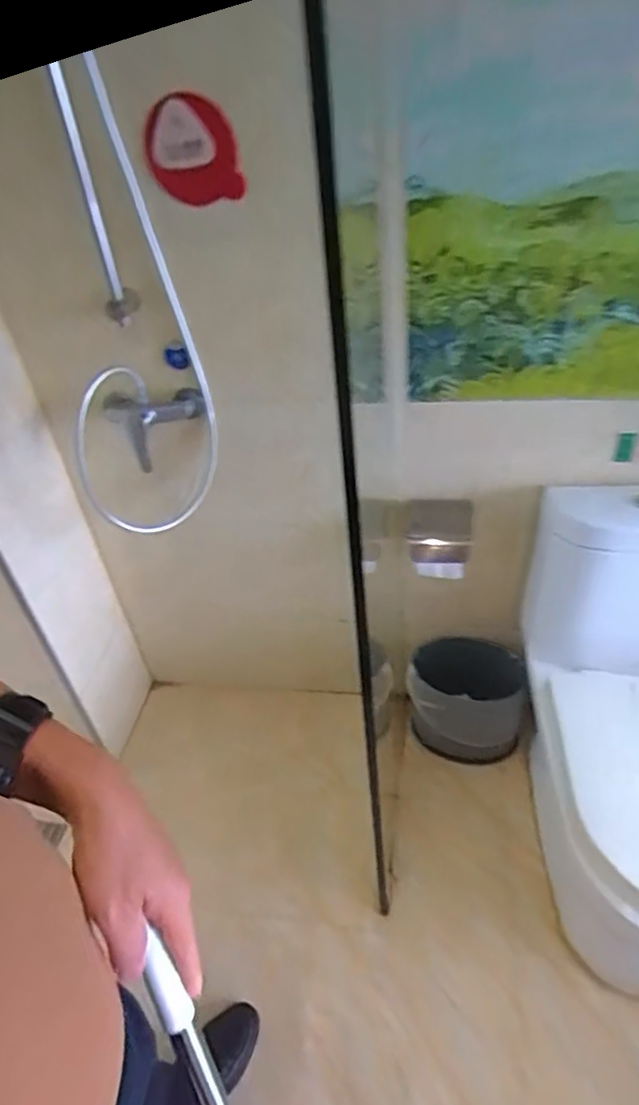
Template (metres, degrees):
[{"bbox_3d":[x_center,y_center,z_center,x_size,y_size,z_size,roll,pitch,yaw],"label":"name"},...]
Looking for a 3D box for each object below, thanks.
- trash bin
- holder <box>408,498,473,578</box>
[{"bbox_3d":[0.367,0.377,1.554,0.277,0.254,0.185,10,41,21],"label":"trash bin"},{"bbox_3d":[0.256,-0.033,1.309,0.130,0.122,0.116,1,39,11],"label":"holder"}]

